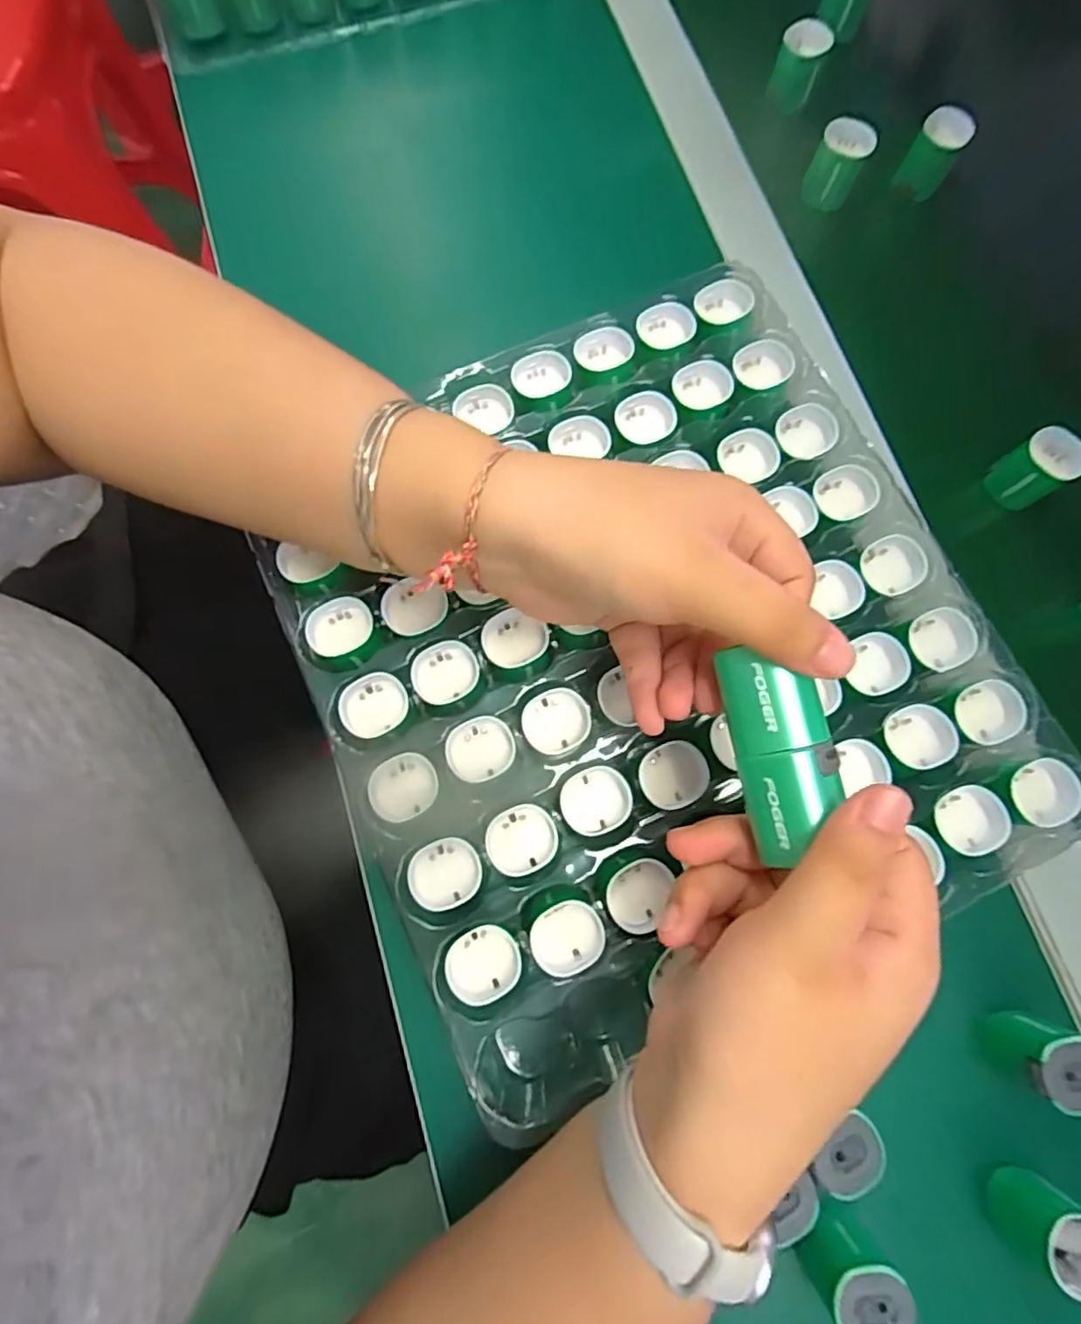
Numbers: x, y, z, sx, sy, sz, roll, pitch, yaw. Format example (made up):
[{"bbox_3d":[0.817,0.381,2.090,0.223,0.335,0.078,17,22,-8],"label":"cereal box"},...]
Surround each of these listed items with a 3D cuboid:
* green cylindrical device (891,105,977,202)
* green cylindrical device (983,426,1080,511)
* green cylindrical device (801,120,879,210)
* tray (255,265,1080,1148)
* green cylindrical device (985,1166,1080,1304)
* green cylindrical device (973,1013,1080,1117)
[{"bbox_3d":[0.243,-0.314,0.386,0.028,0.036,0.030,0,78,-1],"label":"green cylindrical device"},{"bbox_3d":[0.270,-0.105,0.338,0.032,0.031,0.030,0,78,-1],"label":"green cylindrical device"},{"bbox_3d":[0.183,-0.308,0.384,0.030,0.041,0.026,28,79,4],"label":"green cylindrical device"},{"bbox_3d":[0.047,-0.010,0.294,0.295,0.028,0.314,-26,80,-6],"label":"tray"},{"bbox_3d":[0.208,0.230,0.249,0.025,0.034,0.028,33,80,5],"label":"green cylindrical device"},{"bbox_3d":[0.213,0.170,0.264,0.029,0.038,0.031,0,78,-1],"label":"green cylindrical device"}]

